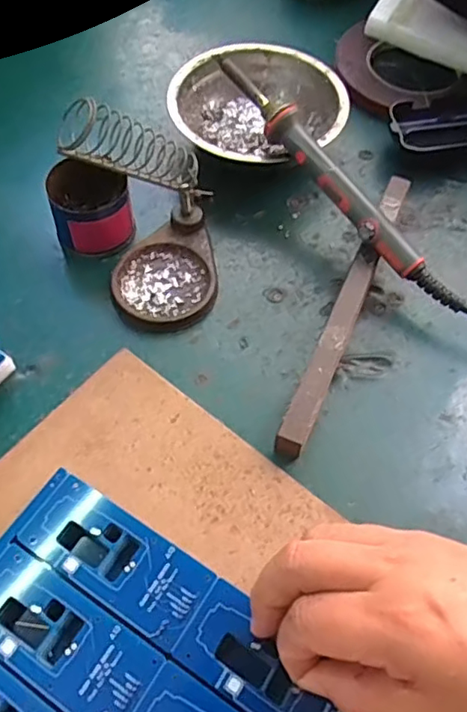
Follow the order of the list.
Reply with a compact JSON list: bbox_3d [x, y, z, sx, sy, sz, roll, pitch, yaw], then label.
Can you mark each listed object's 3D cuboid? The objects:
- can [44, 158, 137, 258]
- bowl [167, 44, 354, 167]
[{"bbox_3d":[-0.095,-0.103,0.387,0.053,0.044,0.054,-13,62,-11],"label":"can"},{"bbox_3d":[0.017,-0.180,0.436,0.124,0.050,0.123,1,60,-3],"label":"bowl"}]

